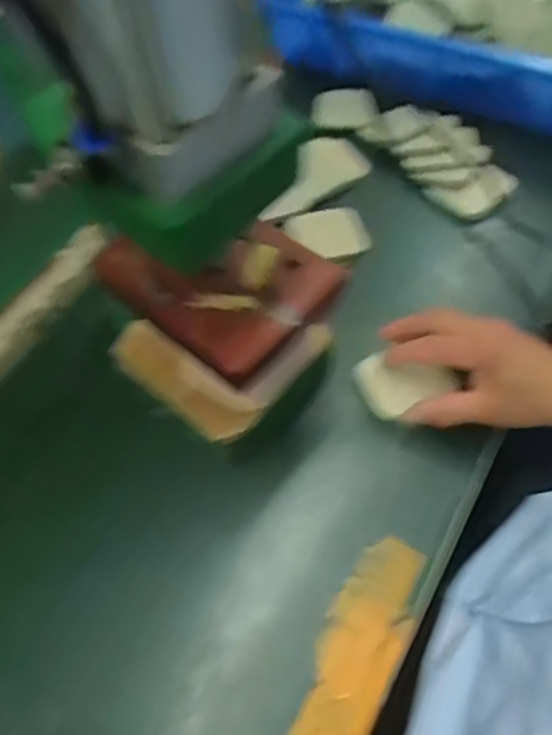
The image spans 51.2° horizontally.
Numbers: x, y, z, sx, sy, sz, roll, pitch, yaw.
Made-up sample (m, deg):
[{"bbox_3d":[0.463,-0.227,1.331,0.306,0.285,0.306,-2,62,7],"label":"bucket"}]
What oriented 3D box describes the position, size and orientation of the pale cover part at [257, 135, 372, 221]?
[{"bbox_3d":[0.036,-0.208,0.670,0.131,0.060,0.051,-31,52,31],"label":"pale cover part"}]

